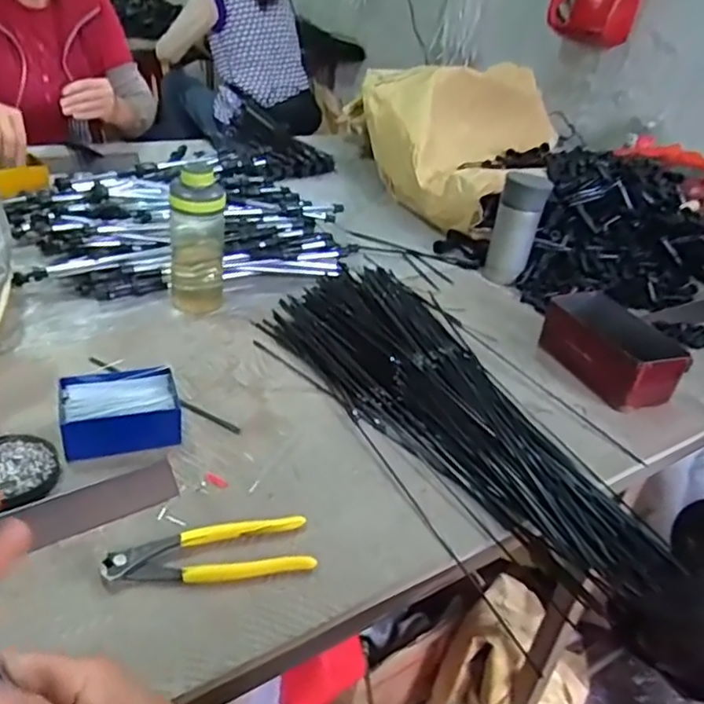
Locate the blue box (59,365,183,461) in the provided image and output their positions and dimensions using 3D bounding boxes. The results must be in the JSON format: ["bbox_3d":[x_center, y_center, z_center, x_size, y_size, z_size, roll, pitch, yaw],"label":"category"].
[{"bbox_3d":[-0.228,0.061,0.624,0.108,0.044,0.086,-6,35,-20],"label":"blue box"}]

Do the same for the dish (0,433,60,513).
[{"bbox_3d":[-0.307,0.106,0.567,0.077,0.017,0.081,6,33,-4],"label":"dish"}]

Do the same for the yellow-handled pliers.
[{"bbox_3d":[-0.114,0.161,0.511,0.160,0.014,0.050,-2,34,-16],"label":"yellow-handled pliers"}]

